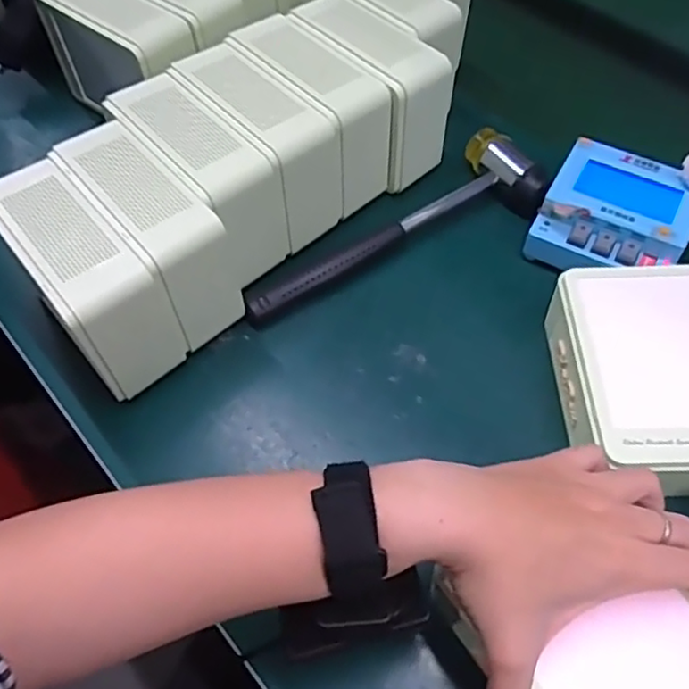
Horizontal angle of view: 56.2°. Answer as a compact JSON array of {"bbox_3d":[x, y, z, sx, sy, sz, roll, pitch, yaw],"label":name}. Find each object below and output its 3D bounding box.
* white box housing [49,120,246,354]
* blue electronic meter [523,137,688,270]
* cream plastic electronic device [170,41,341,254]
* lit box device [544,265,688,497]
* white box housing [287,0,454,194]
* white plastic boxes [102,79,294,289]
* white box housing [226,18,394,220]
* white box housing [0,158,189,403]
[{"bbox_3d":[-0.132,-0.074,0.454,0.052,0.104,0.130,-37,63,-21],"label":"white box housing"},{"bbox_3d":[0.200,-0.091,0.480,0.103,0.049,0.100,24,60,16],"label":"blue electronic meter"},{"bbox_3d":[-0.066,-0.153,0.492,0.058,0.098,0.135,-39,64,-21],"label":"cream plastic electronic device"},{"bbox_3d":[0.188,0.022,0.402,0.112,0.051,0.145,-2,57,0],"label":"lit box device"},{"bbox_3d":[0.018,-0.206,0.522,0.063,0.096,0.138,-37,63,-21],"label":"white box housing"},{"bbox_3d":[-0.103,-0.120,0.469,0.052,0.088,0.139,-37,63,-21],"label":"white plastic boxes"},{"bbox_3d":[-0.026,-0.184,0.510,0.057,0.099,0.136,-37,63,-21],"label":"white box housing"},{"bbox_3d":[-0.173,-0.040,0.430,0.060,0.108,0.131,-37,63,-21],"label":"white box housing"}]

